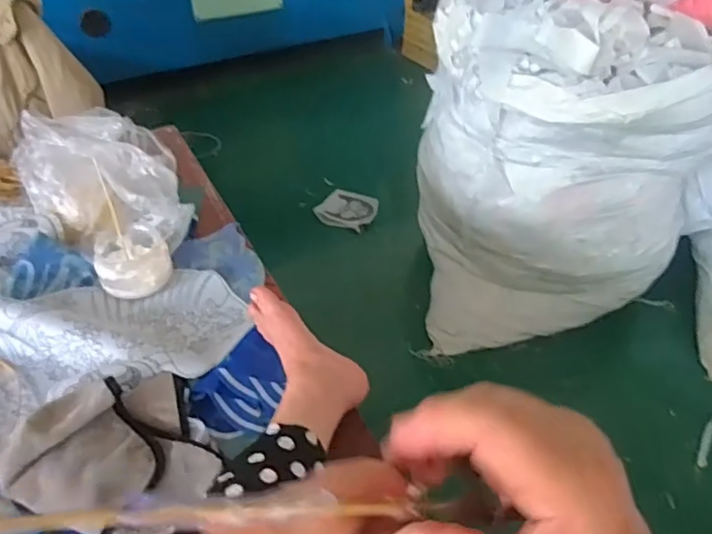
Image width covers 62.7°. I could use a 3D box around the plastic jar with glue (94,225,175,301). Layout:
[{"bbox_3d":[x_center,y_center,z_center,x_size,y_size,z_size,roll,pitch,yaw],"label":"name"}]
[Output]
[{"bbox_3d":[-0.363,-0.012,0.951,0.109,0.063,0.119,1,42,-1],"label":"plastic jar with glue"}]

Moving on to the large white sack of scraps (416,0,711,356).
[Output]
[{"bbox_3d":[0.620,-0.316,1.652,0.791,0.993,0.581,-4,42,-6],"label":"large white sack of scraps"}]

